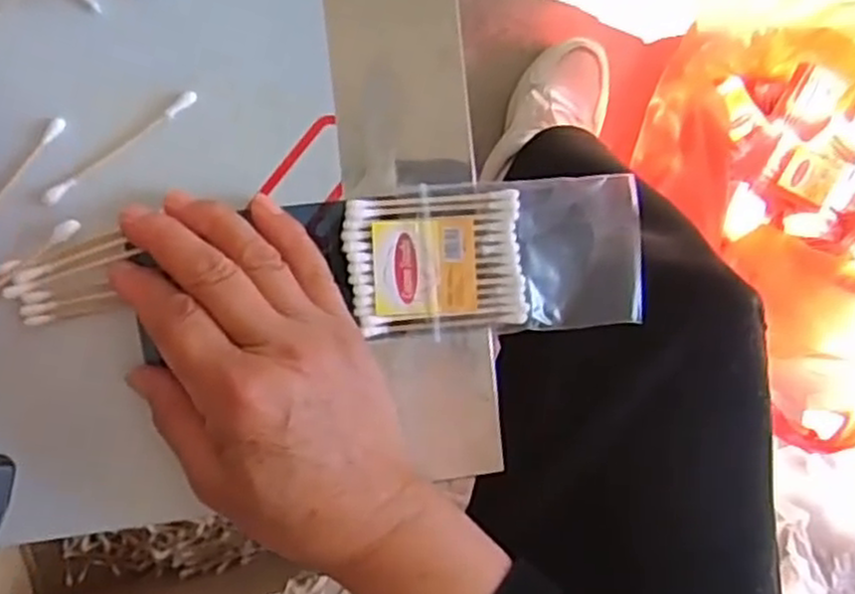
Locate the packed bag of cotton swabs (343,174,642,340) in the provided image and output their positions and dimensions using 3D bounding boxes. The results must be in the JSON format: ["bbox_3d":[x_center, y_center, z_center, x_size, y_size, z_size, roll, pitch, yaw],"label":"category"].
[{"bbox_3d":[0.030,-0.017,0.333,0.126,0.009,0.063,-4,92,-9],"label":"packed bag of cotton swabs"}]

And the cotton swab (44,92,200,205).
[{"bbox_3d":[-0.123,-0.060,0.309,0.073,0.004,0.006,-38,97,-7],"label":"cotton swab"}]

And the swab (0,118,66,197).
[{"bbox_3d":[-0.166,-0.041,0.302,0.006,0.004,0.072,37,85,-9],"label":"swab"}]

